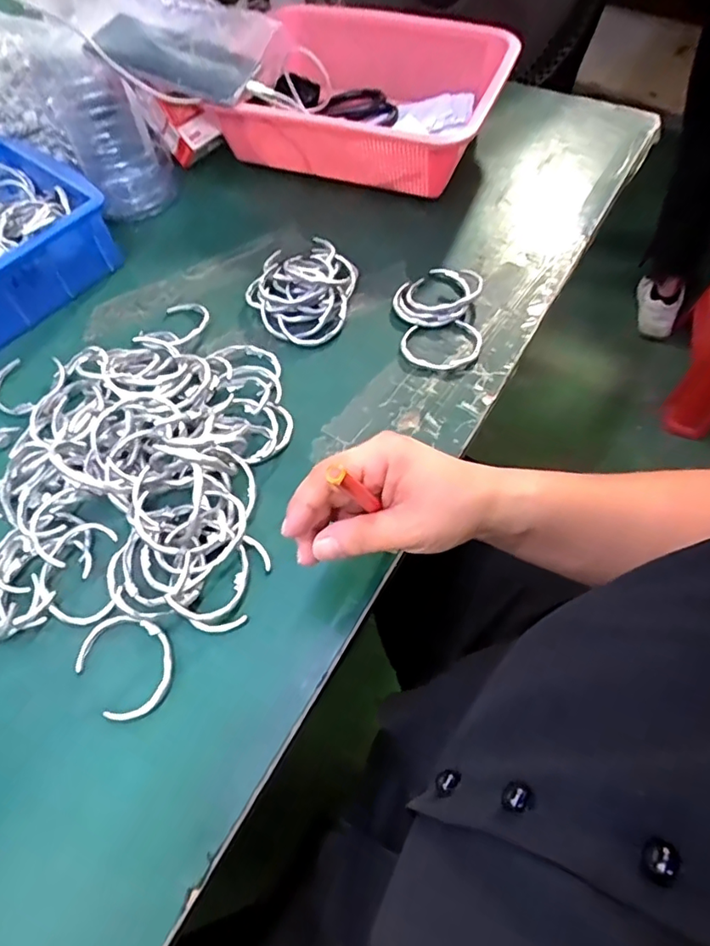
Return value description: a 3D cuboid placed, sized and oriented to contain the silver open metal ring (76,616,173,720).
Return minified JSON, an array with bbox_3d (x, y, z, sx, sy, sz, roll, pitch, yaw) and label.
[{"bbox_3d":[-0.145,0.121,0.364,0.053,0.004,0.069,-39,64,-19],"label":"silver open metal ring"}]

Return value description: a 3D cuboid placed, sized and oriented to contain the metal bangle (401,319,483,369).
[{"bbox_3d":[0.076,-0.110,0.490,0.069,0.008,0.053,-6,58,-1],"label":"metal bangle"}]

